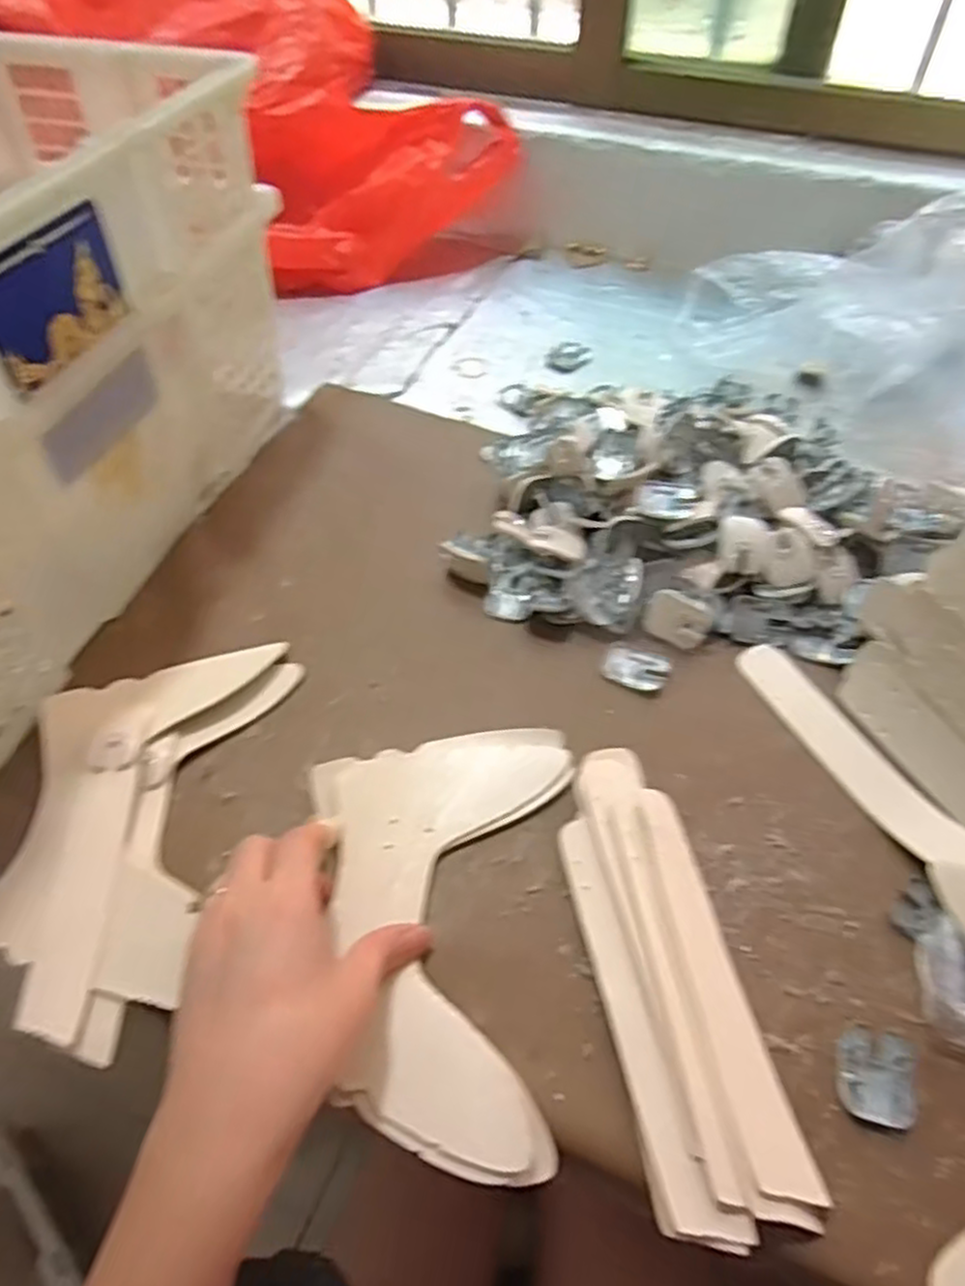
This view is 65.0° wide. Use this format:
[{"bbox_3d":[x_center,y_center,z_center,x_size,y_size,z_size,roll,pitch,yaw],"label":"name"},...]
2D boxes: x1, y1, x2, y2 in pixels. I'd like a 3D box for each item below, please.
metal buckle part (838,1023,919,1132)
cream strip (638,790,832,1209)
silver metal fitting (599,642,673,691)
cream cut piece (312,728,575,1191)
[{"bbox_3d":[0.179,0.195,0.342,0.033,0.006,0.038,15,53,12],"label":"metal buckle part"},{"bbox_3d":[0.109,0.156,0.363,0.030,0.005,0.184,2,50,-20],"label":"cream strip"},{"bbox_3d":[0.099,0.016,0.487,0.041,0.005,0.032,23,55,18],"label":"silver metal fitting"},{"bbox_3d":[-0.019,0.138,0.380,0.134,0.018,0.215,-2,51,0],"label":"cream cut piece"}]

